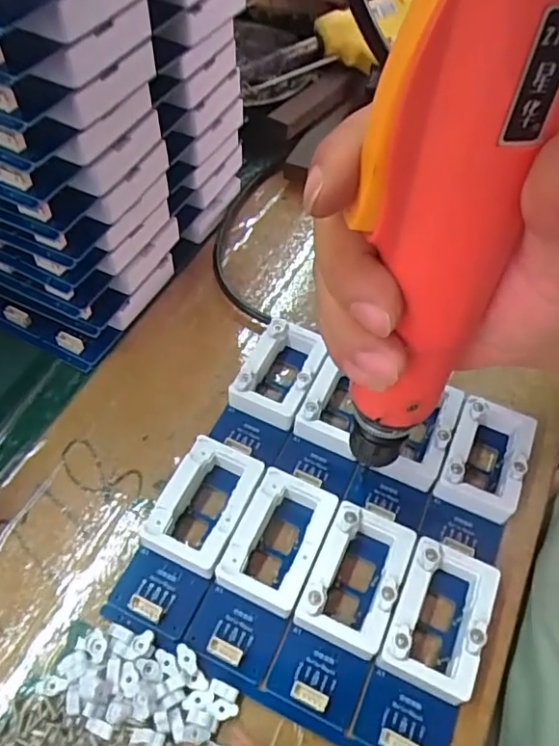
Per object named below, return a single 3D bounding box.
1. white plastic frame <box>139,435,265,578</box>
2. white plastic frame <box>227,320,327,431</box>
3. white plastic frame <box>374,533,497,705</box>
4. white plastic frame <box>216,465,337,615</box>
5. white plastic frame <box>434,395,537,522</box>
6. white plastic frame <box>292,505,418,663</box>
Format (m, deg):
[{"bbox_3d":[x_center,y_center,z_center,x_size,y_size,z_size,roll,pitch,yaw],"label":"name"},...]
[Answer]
[{"bbox_3d":[-0.039,0.067,0.291,0.041,0.019,0.062,21,58,11],"label":"white plastic frame"},{"bbox_3d":[0.002,-0.001,0.336,0.039,0.020,0.061,22,58,11],"label":"white plastic frame"},{"bbox_3d":[0.073,0.113,0.265,0.040,0.018,0.064,23,58,12],"label":"white plastic frame"},{"bbox_3d":[-0.001,0.082,0.282,0.041,0.015,0.064,22,58,11],"label":"white plastic frame"},{"bbox_3d":[0.111,0.046,0.312,0.040,0.020,0.064,23,58,12],"label":"white plastic frame"},{"bbox_3d":[0.035,0.097,0.273,0.040,0.018,0.064,23,58,12],"label":"white plastic frame"}]

